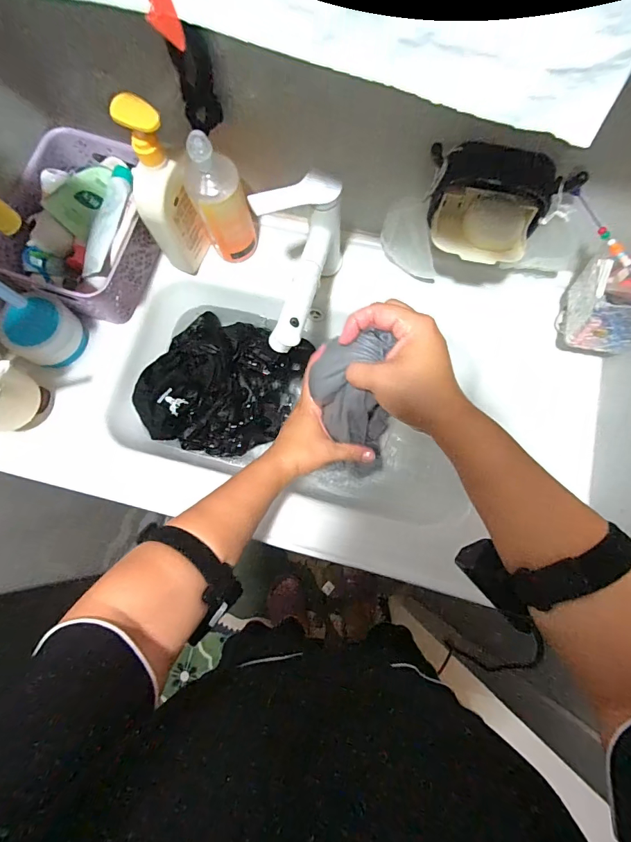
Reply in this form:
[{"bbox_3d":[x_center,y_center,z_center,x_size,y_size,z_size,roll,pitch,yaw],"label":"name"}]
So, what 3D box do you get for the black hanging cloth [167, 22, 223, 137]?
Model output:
[{"bbox_3d":[-0.133,-0.385,0.462,0.042,0.095,0.014,-19,62,-10],"label":"black hanging cloth"}]

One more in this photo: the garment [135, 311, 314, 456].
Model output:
[{"bbox_3d":[-0.146,-0.060,0.639,0.218,0.061,0.224,17,76,6],"label":"garment"}]

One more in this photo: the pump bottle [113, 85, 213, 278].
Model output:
[{"bbox_3d":[-0.191,-0.280,0.517,0.073,0.226,0.046,-30,77,-7],"label":"pump bottle"}]

